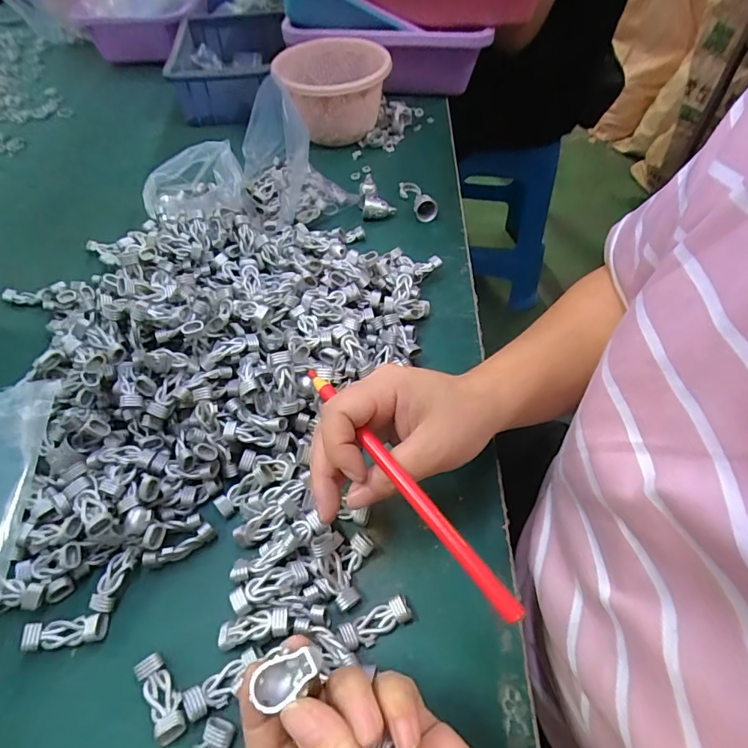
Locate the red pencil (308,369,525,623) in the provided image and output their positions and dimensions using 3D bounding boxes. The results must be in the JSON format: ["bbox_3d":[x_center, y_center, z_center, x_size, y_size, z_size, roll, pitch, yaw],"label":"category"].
[{"bbox_3d":[0.013,0.054,0.244,0.009,0.009,0.166,-31,60,-21],"label":"red pencil"}]

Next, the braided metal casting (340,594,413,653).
[{"bbox_3d":[0.001,0.149,0.279,0.044,0.009,0.016,-23,55,-16],"label":"braided metal casting"}]

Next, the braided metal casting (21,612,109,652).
[{"bbox_3d":[-0.184,0.153,0.278,0.044,0.009,0.015,-7,52,-4],"label":"braided metal casting"}]

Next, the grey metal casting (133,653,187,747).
[{"bbox_3d":[-0.118,0.178,0.258,0.016,0.010,0.045,-33,58,-22],"label":"grey metal casting"}]

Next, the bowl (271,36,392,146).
[{"bbox_3d":[-0.046,-0.340,0.569,0.126,0.089,0.137,-1,52,1],"label":"bowl"}]

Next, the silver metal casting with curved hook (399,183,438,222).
[{"bbox_3d":[0.050,-0.201,0.538,0.027,0.028,0.066,-12,53,-8],"label":"silver metal casting with curved hook"}]

